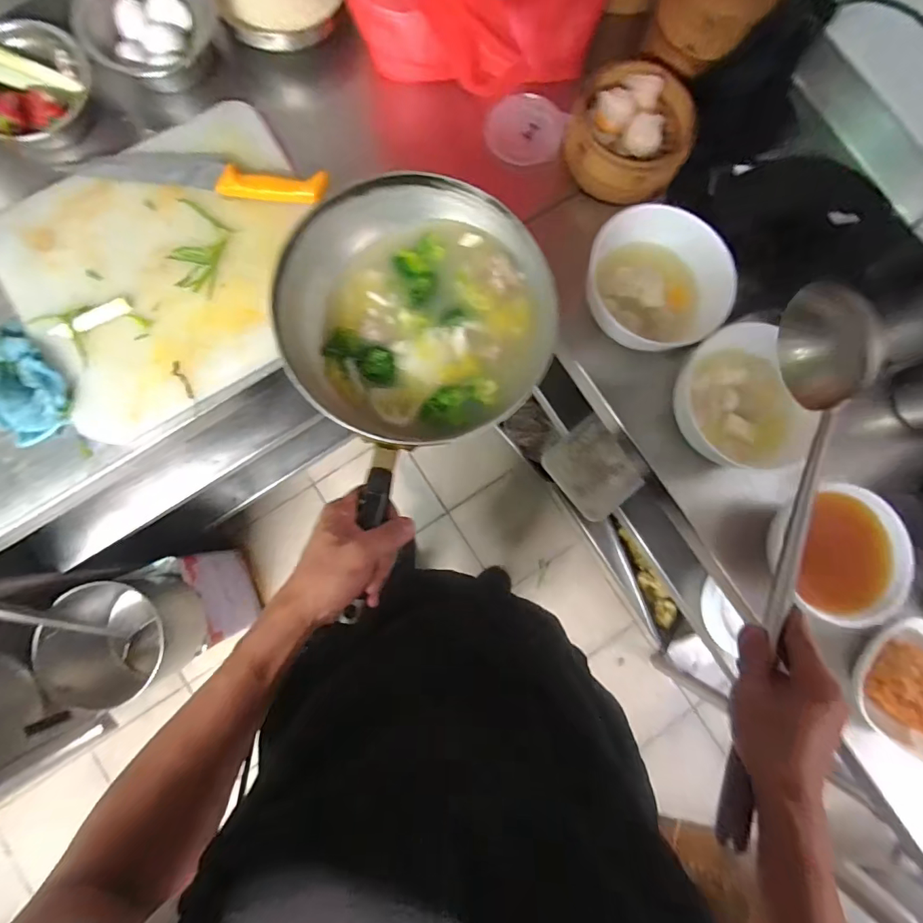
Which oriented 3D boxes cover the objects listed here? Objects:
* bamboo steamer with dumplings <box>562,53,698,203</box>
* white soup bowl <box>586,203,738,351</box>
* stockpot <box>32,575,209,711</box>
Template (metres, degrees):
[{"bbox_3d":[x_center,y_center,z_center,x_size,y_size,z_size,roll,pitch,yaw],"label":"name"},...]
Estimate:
[{"bbox_3d":[0.233,-0.456,0.643,0.163,0.066,0.159,0,83,-3],"label":"bamboo steamer with dumplings"},{"bbox_3d":[0.249,-0.230,0.606,0.157,0.073,0.186,-43,87,-7],"label":"white soup bowl"},{"bbox_3d":[-0.689,0.370,0.988,0.216,0.236,0.241,-12,84,-5],"label":"stockpot"}]

